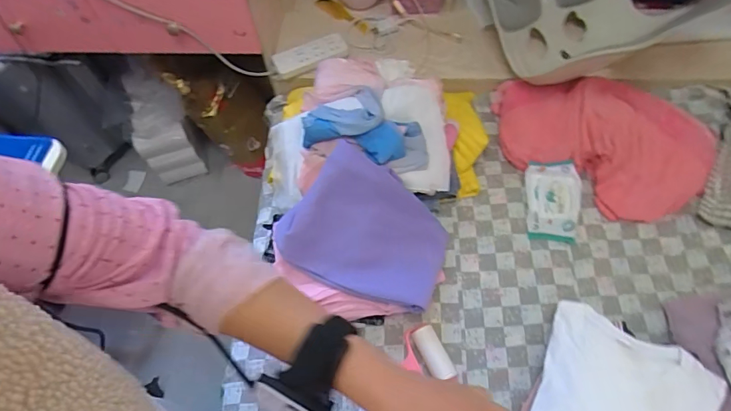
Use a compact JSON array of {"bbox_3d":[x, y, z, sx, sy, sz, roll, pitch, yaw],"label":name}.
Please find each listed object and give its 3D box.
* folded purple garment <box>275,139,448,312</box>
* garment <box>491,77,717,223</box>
[{"bbox_3d":[0.006,0.054,0.839,0.298,0.041,0.245,32,75,0],"label":"folded purple garment"},{"bbox_3d":[0.494,-0.149,0.957,0.450,0.152,0.237,31,67,19],"label":"garment"}]

